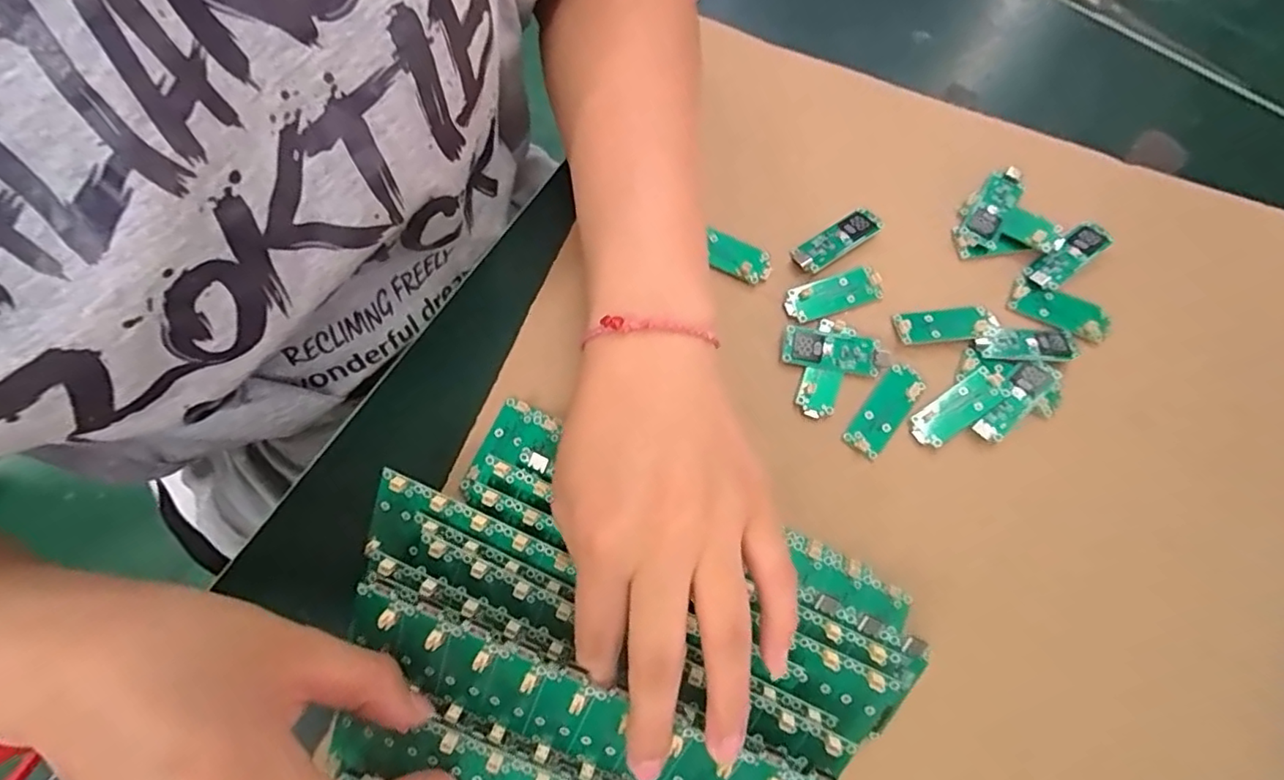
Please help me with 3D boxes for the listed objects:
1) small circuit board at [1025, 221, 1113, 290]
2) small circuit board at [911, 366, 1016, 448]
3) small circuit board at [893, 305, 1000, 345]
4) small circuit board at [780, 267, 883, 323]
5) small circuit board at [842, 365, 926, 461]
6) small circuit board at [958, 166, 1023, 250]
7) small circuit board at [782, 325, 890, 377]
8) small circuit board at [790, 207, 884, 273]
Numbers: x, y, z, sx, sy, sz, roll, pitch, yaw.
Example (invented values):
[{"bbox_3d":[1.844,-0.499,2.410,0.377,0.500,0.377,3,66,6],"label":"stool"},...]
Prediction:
[{"bbox_3d":[0.220,-0.070,0.303,0.045,0.009,0.017,-38,70,-3],"label":"small circuit board"},{"bbox_3d":[0.157,0.008,0.288,0.053,0.005,0.019,-34,79,-8],"label":"small circuit board"},{"bbox_3d":[0.154,-0.033,0.298,0.050,0.005,0.018,-7,76,-2],"label":"small circuit board"},{"bbox_3d":[0.098,-0.050,0.301,0.050,0.004,0.019,-19,77,-5],"label":"small circuit board"},{"bbox_3d":[0.119,0.011,0.288,0.018,0.004,0.049,37,79,8],"label":"small circuit board"},{"bbox_3d":[0.186,-0.096,0.313,0.018,0.007,0.050,34,78,8],"label":"small circuit board"},{"bbox_3d":[0.097,-0.019,0.293,0.051,0.004,0.019,8,76,2],"label":"small circuit board"},{"bbox_3d":[0.102,-0.078,0.308,0.050,0.007,0.017,-32,78,-8],"label":"small circuit board"}]

